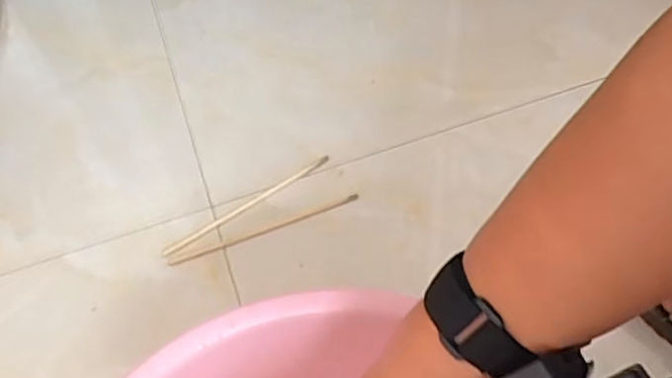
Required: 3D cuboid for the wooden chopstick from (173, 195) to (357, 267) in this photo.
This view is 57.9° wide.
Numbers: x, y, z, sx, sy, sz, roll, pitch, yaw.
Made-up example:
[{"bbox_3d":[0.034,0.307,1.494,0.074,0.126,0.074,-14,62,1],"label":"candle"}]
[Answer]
[{"bbox_3d":[-0.068,0.039,0.592,0.191,0.005,0.009,-19,55,-10],"label":"wooden chopstick"}]

